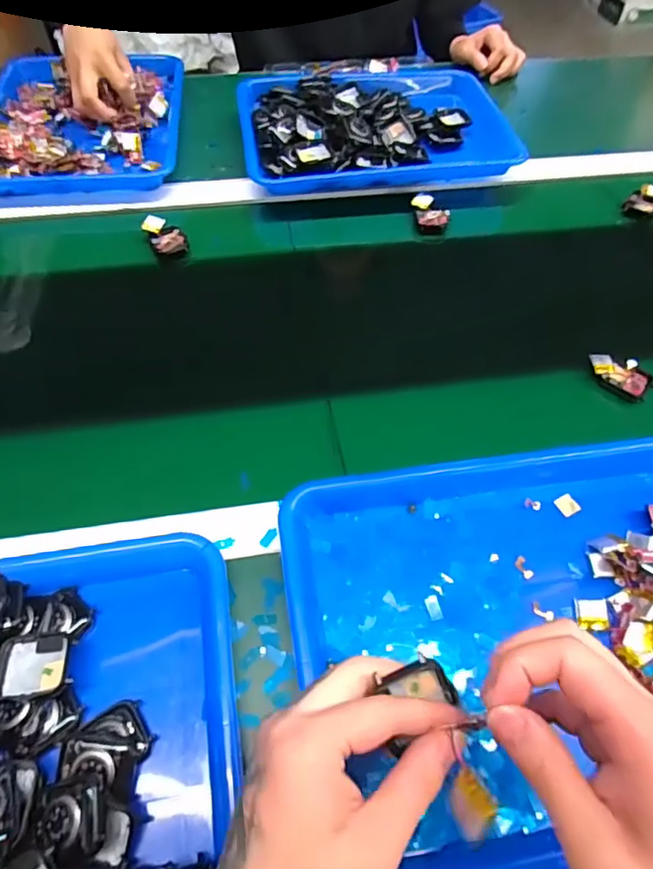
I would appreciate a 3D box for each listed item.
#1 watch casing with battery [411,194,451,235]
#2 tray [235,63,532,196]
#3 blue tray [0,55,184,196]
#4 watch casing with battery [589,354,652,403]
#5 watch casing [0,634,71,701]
[{"bbox_3d":[0.123,-0.260,0.640,0.038,0.016,0.054,-7,60,-7],"label":"watch casing with battery"},{"bbox_3d":[0.060,-0.418,0.707,0.340,0.042,0.266,-4,60,-5],"label":"tray"},{"bbox_3d":[-0.320,-0.418,0.710,0.254,0.031,0.292,-5,60,-6],"label":"blue tray"},{"bbox_3d":[0.278,-0.057,0.515,0.058,0.018,0.036,39,65,19],"label":"watch casing with battery"},{"bbox_3d":[-0.179,0.140,0.330,0.044,0.009,0.037,-4,48,-12],"label":"watch casing"}]

